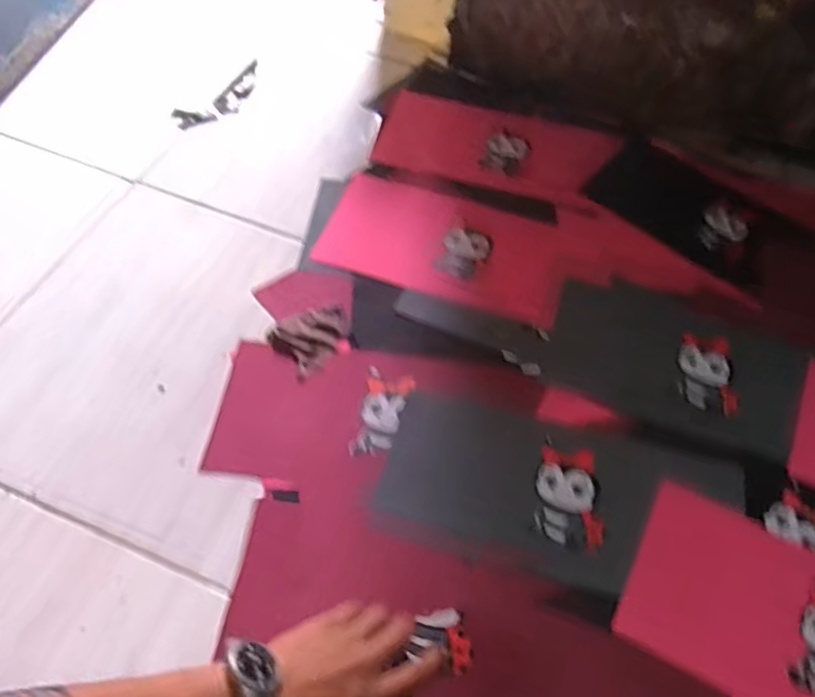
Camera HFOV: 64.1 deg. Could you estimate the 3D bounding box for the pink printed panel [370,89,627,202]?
[{"bbox_3d":[0.127,-0.284,0.920,0.316,0.014,0.165,15,61,2],"label":"pink printed panel"}]

